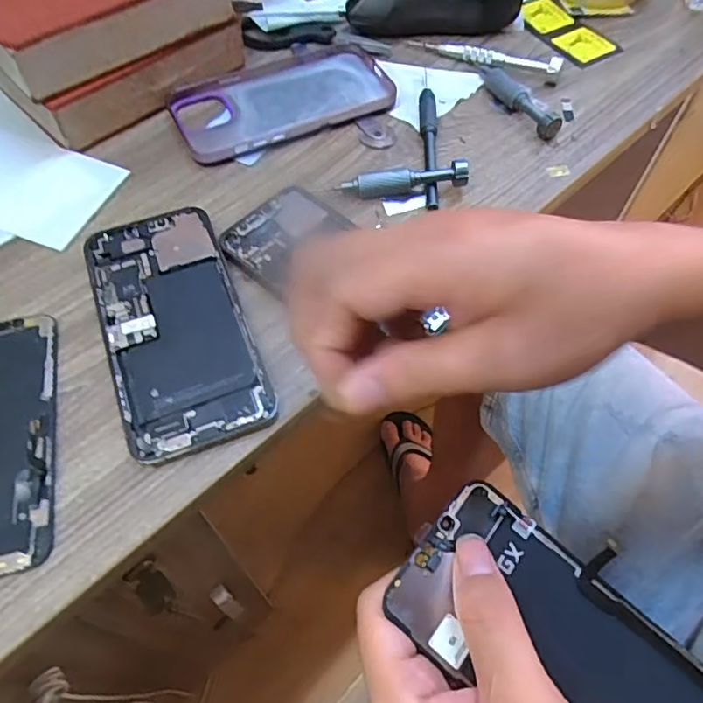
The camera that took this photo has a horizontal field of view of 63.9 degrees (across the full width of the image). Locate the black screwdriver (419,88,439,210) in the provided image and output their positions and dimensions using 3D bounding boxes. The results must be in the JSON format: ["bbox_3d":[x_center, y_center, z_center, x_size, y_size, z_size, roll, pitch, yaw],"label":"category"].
[{"bbox_3d":[0.056,-0.146,0.400,0.013,0.011,0.114,2,58,1],"label":"black screwdriver"}]

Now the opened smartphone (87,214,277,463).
[{"bbox_3d":[-0.102,-0.017,0.323,0.076,0.010,0.159,-19,61,-12],"label":"opened smartphone"}]

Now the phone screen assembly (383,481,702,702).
[{"bbox_3d":[0.096,0.129,0.240,0.155,0.009,0.080,39,65,7],"label":"phone screen assembly"}]

